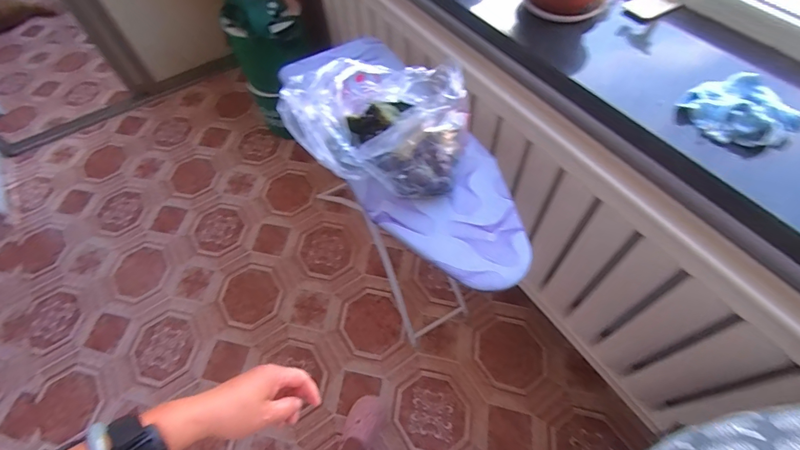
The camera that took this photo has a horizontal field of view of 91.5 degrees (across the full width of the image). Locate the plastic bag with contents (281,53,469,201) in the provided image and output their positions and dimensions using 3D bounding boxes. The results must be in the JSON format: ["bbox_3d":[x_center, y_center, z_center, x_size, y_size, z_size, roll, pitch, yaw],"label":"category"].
[{"bbox_3d":[-0.043,-0.215,0.785,0.345,0.167,0.243,12,61,9],"label":"plastic bag with contents"}]

